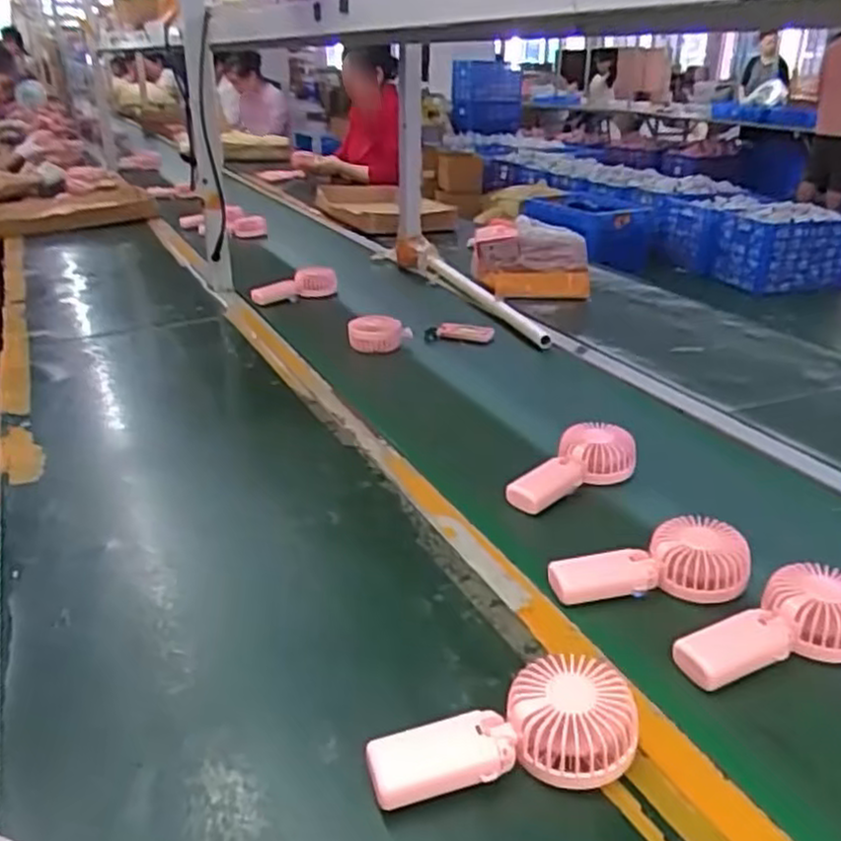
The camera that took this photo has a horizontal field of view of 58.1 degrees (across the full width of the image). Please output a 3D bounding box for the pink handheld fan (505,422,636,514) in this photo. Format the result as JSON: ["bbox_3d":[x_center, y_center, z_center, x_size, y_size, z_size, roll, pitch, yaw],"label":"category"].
[{"bbox_3d":[0.164,0.060,0.871,0.173,0.055,0.074,-26,35,-20],"label":"pink handheld fan"}]

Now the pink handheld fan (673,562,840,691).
[{"bbox_3d":[0.290,0.173,0.635,0.178,0.061,0.083,-6,27,-11],"label":"pink handheld fan"}]

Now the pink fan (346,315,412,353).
[{"bbox_3d":[-0.067,-0.145,1.258,0.099,0.055,0.072,3,26,6],"label":"pink fan"}]

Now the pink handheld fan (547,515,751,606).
[{"bbox_3d":[0.209,0.131,0.694,0.173,0.044,0.075,-5,27,-11],"label":"pink handheld fan"}]

